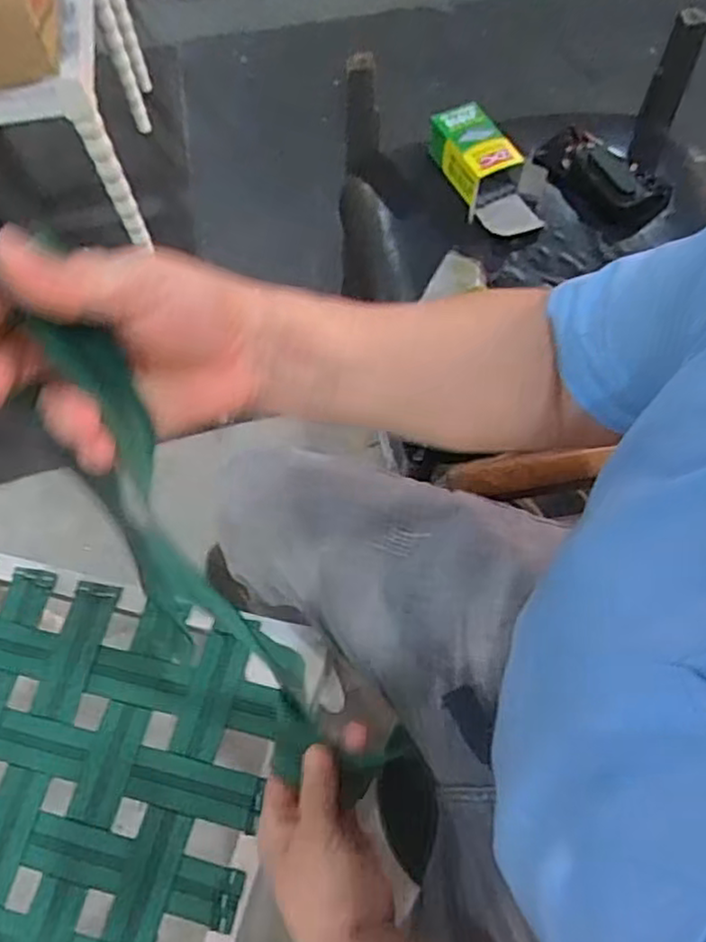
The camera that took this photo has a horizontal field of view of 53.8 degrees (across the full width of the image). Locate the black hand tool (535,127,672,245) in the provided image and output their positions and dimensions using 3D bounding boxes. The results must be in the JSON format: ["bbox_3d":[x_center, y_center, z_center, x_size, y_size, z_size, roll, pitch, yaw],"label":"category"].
[{"bbox_3d":[0.302,-0.357,0.859,0.166,0.039,0.107,35,70,17],"label":"black hand tool"}]

